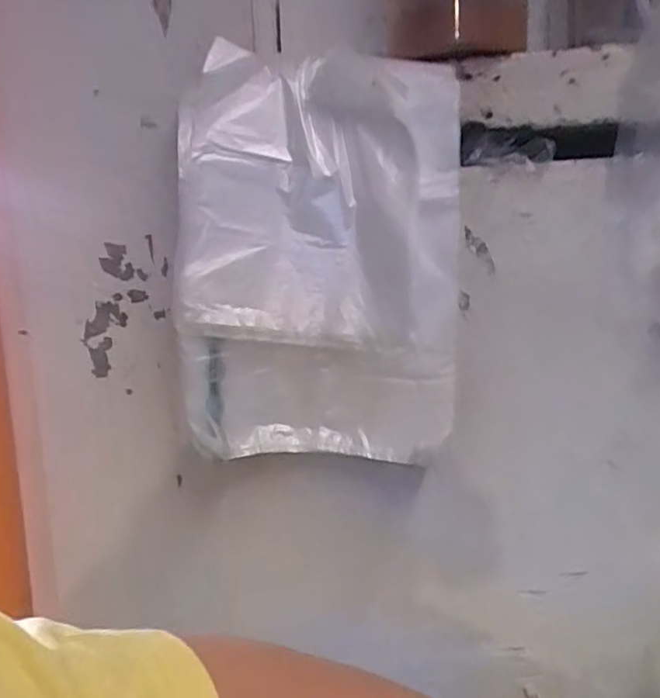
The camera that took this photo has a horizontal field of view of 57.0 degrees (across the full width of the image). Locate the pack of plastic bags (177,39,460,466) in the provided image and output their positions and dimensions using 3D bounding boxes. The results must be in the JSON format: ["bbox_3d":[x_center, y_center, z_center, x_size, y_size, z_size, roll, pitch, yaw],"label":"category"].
[{"bbox_3d":[-0.007,-0.074,0.533,0.232,0.346,0.057,2,10,0],"label":"pack of plastic bags"}]

